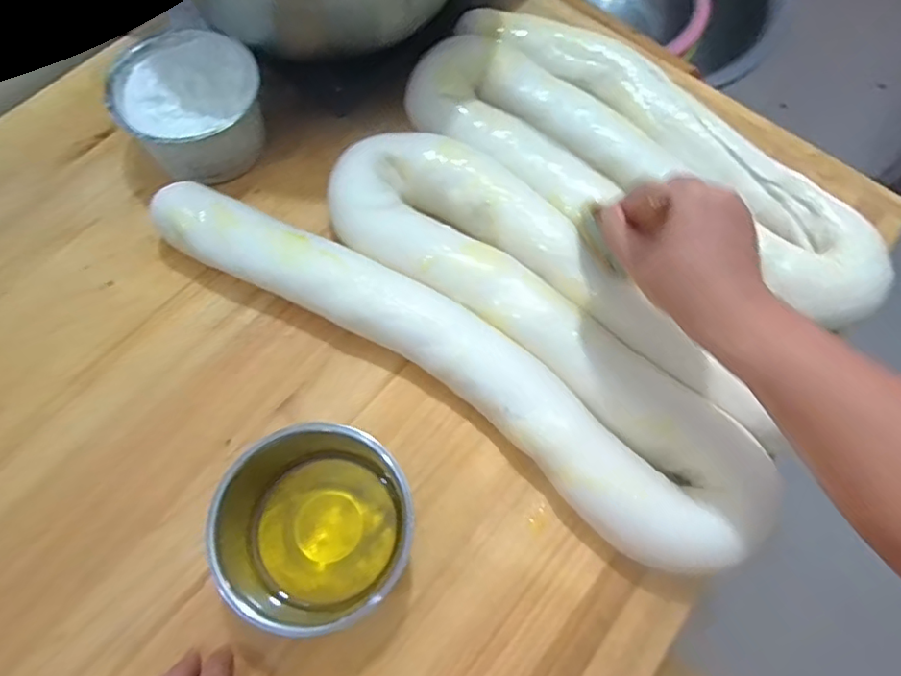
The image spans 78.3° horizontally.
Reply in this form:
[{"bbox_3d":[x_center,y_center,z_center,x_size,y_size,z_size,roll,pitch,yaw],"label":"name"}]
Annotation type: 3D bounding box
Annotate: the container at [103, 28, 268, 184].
[{"bbox_3d":[-0.246,-0.221,0.540,0.128,0.073,0.128,1,68,-3],"label":"container"}]

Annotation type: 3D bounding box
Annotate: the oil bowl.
[{"bbox_3d":[-0.108,0.137,0.407,0.125,0.081,0.128,1,68,-3],"label":"oil bowl"}]

